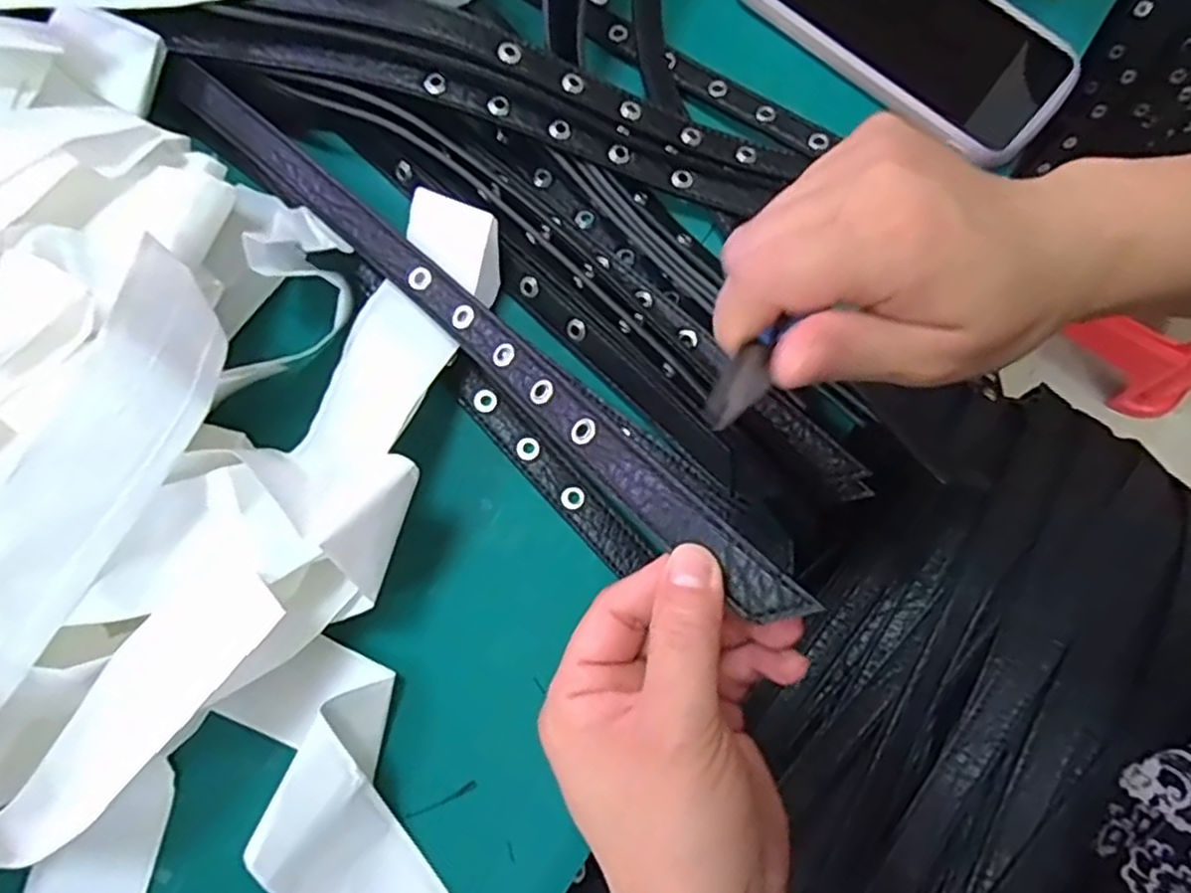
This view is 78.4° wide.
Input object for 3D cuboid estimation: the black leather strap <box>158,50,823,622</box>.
[{"bbox_3d":[-0.067,-0.063,0.293,0.025,0.042,0.371,-44,64,-9],"label":"black leather strap"}]

